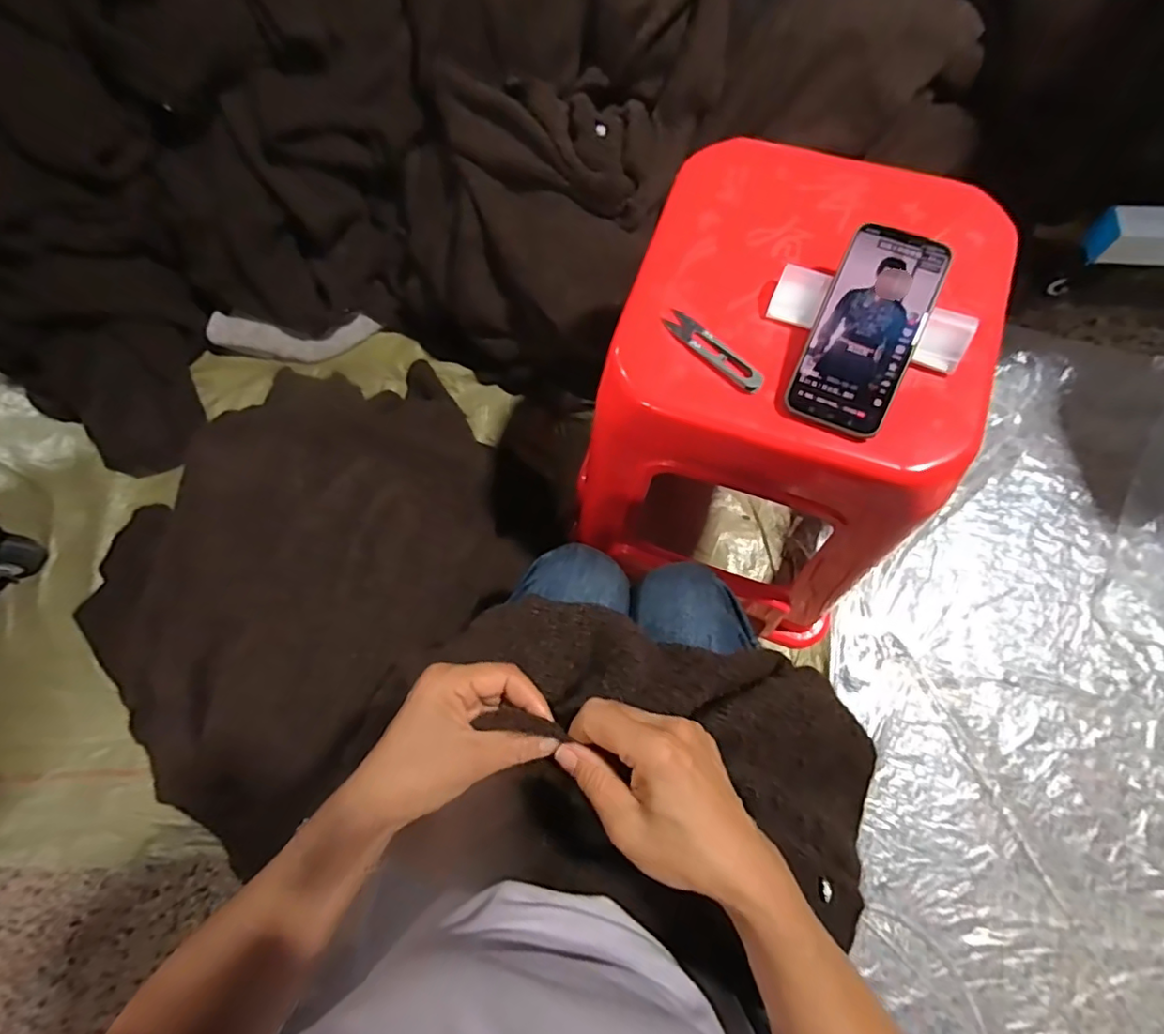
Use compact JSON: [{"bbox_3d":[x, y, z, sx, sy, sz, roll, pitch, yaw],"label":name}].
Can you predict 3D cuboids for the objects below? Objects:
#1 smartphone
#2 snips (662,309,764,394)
[{"bbox_3d":[0.220,-0.144,0.442,0.073,0.008,0.159,23,90,9],"label":"smartphone"},{"bbox_3d":[0.108,-0.137,0.470,0.025,0.010,0.098,-43,75,-9],"label":"snips"}]

